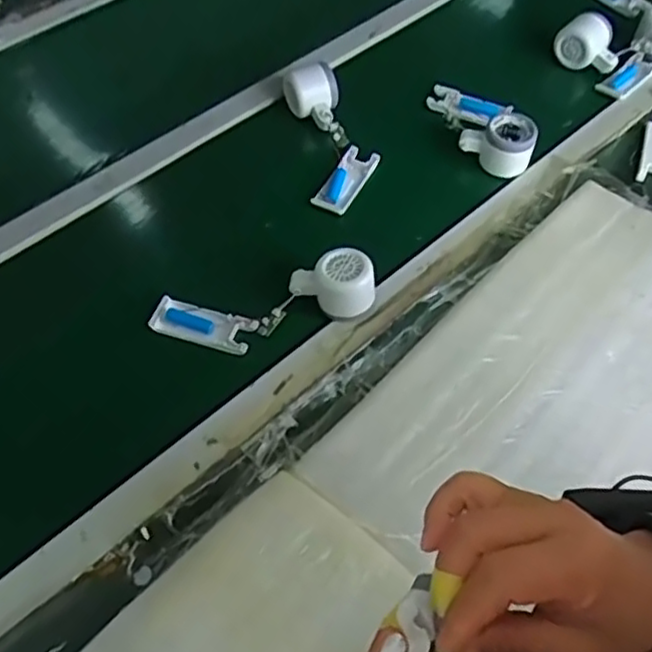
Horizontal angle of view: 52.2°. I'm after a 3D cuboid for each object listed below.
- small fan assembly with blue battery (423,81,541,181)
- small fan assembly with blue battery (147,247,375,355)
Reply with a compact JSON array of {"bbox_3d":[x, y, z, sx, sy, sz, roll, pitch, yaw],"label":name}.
[{"bbox_3d":[0.188,-0.253,0.805,0.074,0.057,0.171,-15,58,-9],"label":"small fan assembly with blue battery"},{"bbox_3d":[-0.064,-0.024,0.658,0.220,0.050,0.070,-8,57,-5],"label":"small fan assembly with blue battery"}]

